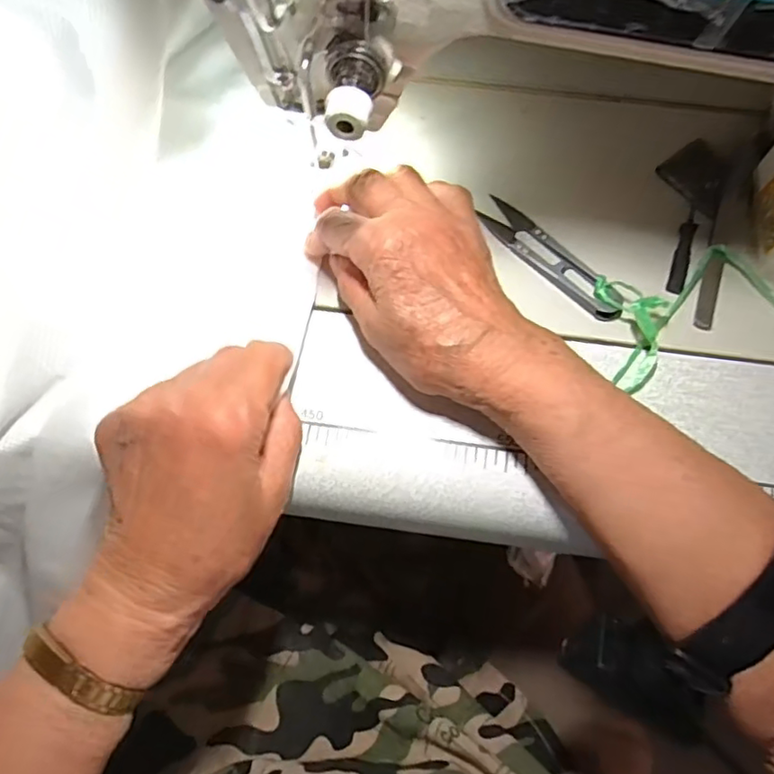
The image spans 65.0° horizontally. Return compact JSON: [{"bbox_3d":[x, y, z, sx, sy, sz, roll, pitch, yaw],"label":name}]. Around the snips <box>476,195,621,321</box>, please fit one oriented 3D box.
[{"bbox_3d":[0.091,-0.073,0.342,0.023,0.006,0.097,-40,74,-15],"label":"snips"}]

